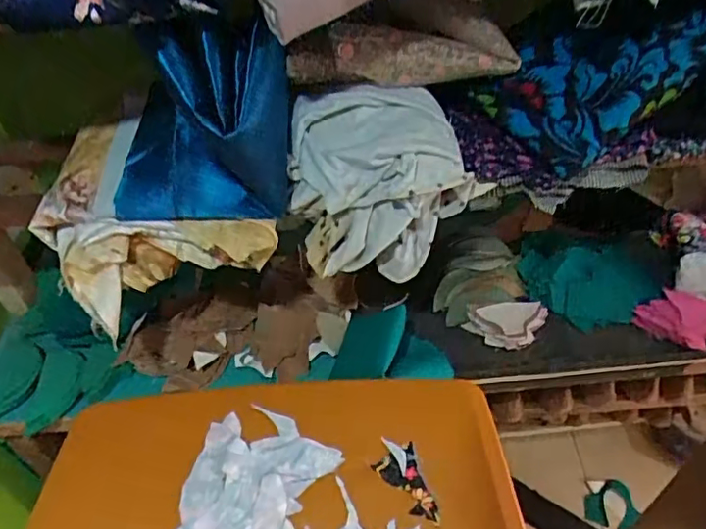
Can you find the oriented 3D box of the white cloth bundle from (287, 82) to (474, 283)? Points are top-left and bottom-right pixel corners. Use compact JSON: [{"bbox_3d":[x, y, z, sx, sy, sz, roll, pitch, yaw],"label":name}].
[{"bbox_3d":[0.025,-0.089,0.626,0.174,0.167,0.119,-10,44,-5],"label":"white cloth bundle"}]

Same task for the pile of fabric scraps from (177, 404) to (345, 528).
[{"bbox_3d":[-0.090,0.235,0.574,0.165,0.016,0.184,2,45,7],"label":"pile of fabric scraps"}]

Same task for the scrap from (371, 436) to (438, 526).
[{"bbox_3d":[0.051,0.218,0.571,0.043,0.012,0.094,-14,45,-9],"label":"scrap"}]

